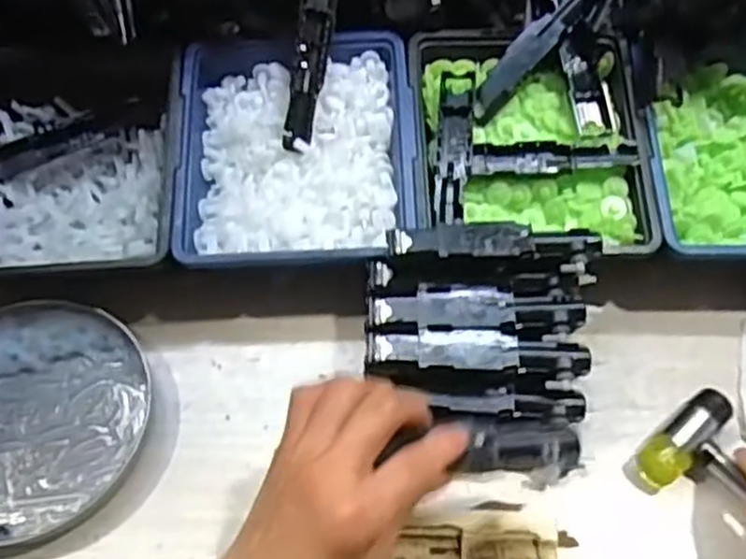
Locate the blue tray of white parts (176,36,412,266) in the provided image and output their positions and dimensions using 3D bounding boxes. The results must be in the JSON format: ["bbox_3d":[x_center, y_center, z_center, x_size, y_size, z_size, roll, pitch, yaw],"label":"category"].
[{"bbox_3d":[-0.049,-0.085,0.475,0.145,0.039,0.159,-3,59,-2],"label":"blue tray of white parts"}]

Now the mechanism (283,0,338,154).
[{"bbox_3d":[-0.041,-0.145,0.485,0.023,0.013,0.123,9,88,5],"label":"mechanism"}]

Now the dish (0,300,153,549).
[{"bbox_3d":[-0.208,0.080,0.434,0.143,0.020,0.138,0,59,0],"label":"dish"}]

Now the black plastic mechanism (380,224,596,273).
[{"bbox_3d":[0.068,-0.015,0.425,0.116,0.027,0.022,2,59,1],"label":"black plastic mechanism"}]

